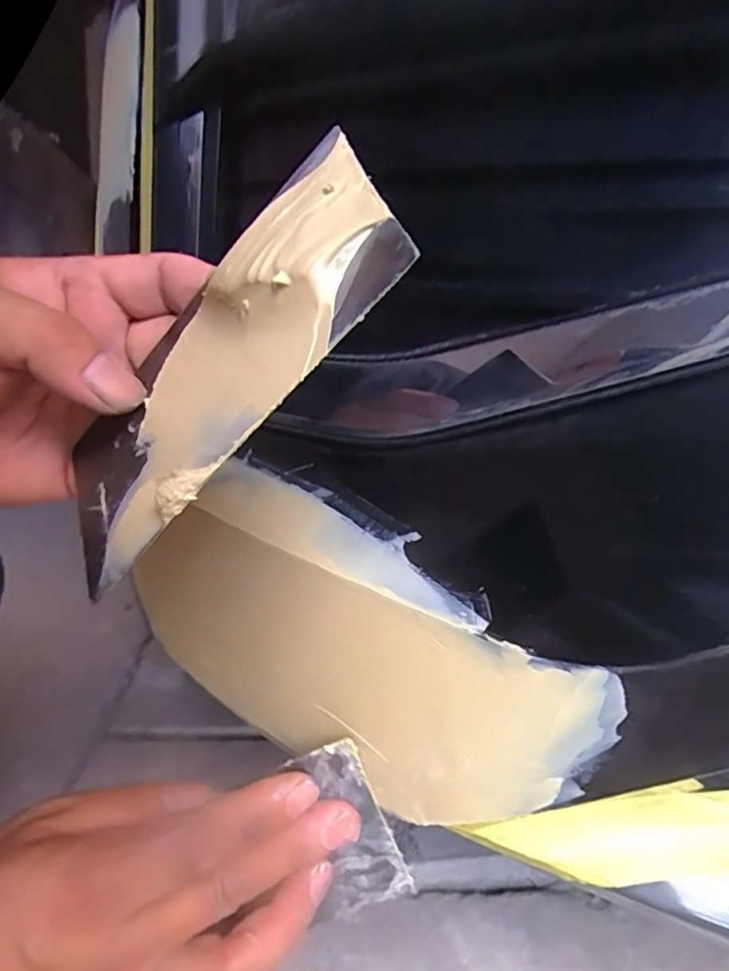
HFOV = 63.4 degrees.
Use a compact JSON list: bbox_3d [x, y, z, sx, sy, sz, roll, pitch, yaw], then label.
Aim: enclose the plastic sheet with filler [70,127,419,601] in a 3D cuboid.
[{"bbox_3d":[-0.047,-0.037,0.168,0.012,0.130,0.078,28,27,-47],"label":"plastic sheet with filler"}]

